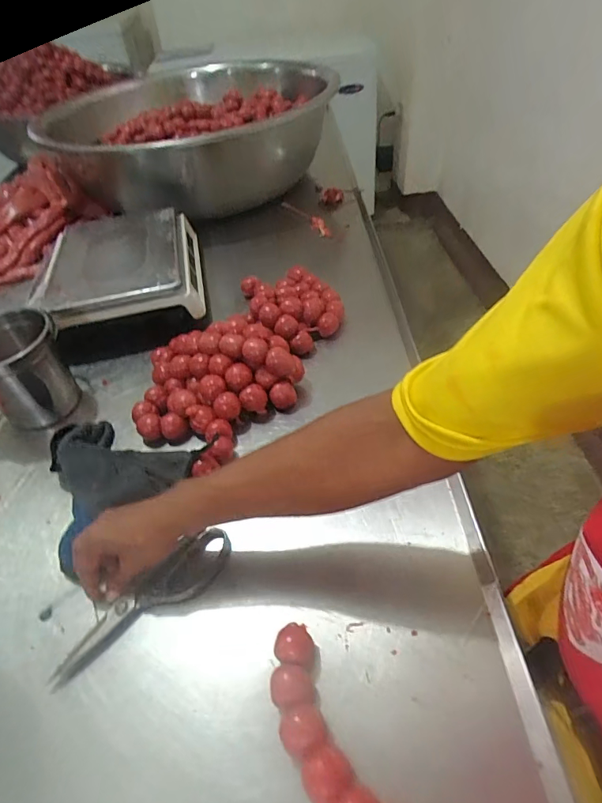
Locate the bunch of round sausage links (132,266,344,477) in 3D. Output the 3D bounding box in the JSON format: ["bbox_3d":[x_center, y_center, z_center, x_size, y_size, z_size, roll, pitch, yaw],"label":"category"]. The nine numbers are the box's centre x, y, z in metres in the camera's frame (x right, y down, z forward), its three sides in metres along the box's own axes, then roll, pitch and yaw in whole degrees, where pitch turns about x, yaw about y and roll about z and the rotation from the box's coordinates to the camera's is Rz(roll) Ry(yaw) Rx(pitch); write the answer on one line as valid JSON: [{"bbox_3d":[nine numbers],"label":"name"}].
[{"bbox_3d":[-0.084,-0.093,0.689,0.233,0.088,0.419,24,55,25],"label":"bunch of round sausage links"}]

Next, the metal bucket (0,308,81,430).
[{"bbox_3d":[-0.403,-0.044,0.636,0.111,0.143,0.106,-3,48,3],"label":"metal bucket"}]

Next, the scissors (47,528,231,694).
[{"bbox_3d":[-0.158,0.208,0.459,0.206,0.023,0.052,-35,53,-25],"label":"scissors"}]

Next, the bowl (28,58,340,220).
[{"bbox_3d":[-0.284,-0.673,1.159,0.671,0.260,0.717,-3,47,3],"label":"bowl"}]

